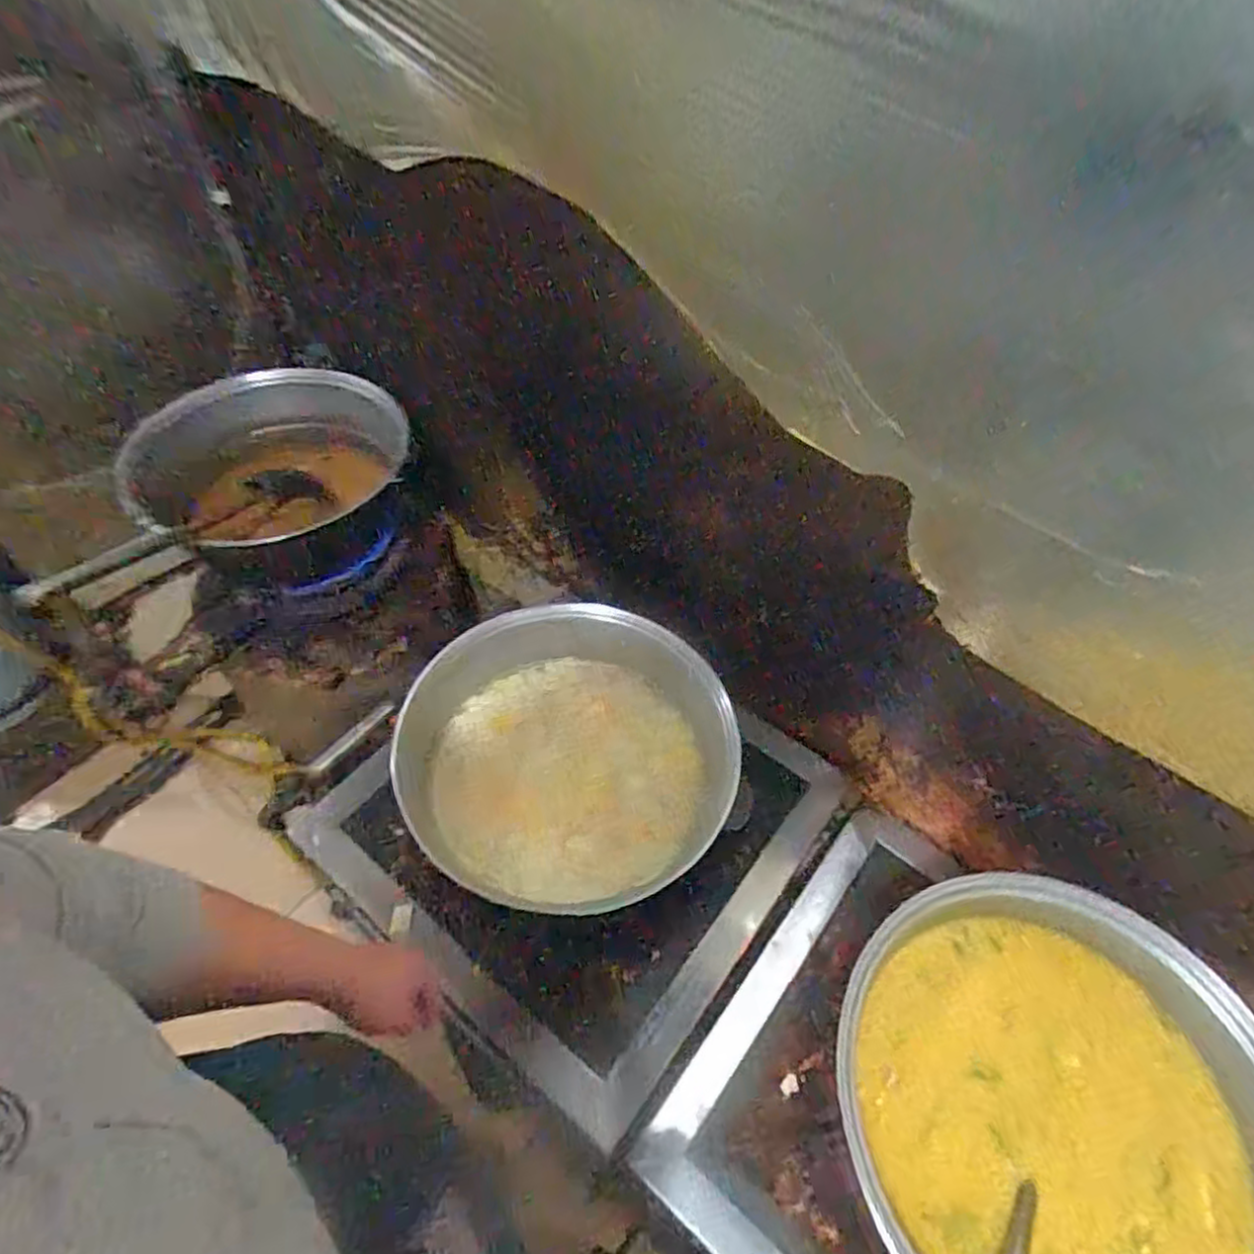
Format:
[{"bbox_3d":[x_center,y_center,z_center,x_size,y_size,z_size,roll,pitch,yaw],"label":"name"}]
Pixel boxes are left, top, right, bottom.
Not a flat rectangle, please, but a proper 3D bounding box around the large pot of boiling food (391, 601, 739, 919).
[{"bbox_3d":[-0.094,0.178,0.966,0.447,0.183,0.366,-17,55,-16],"label":"large pot of boiling food"}]

